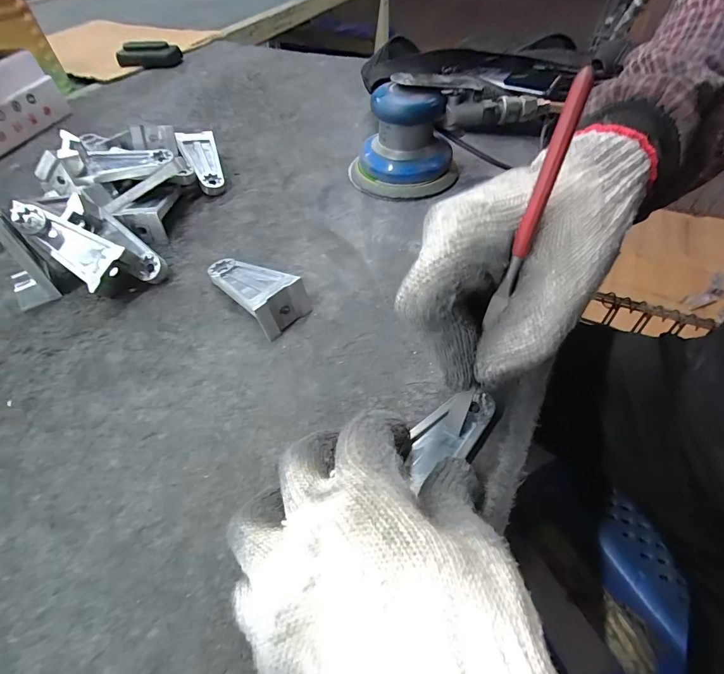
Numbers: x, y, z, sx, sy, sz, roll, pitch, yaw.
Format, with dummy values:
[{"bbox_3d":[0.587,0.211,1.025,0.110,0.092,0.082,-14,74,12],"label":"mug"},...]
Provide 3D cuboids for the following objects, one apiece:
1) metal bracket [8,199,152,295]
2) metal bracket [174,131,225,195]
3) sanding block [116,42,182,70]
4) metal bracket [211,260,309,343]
[{"bbox_3d":[-0.240,-0.075,0.324,0.107,0.035,0.047,35,57,-2],"label":"metal bracket"},{"bbox_3d":[-0.178,-0.199,0.437,0.039,0.015,0.090,-21,69,-14],"label":"metal bracket"},{"bbox_3d":[-0.380,-0.503,0.693,0.108,0.034,0.031,-8,51,-4],"label":"sanding block"},{"bbox_3d":[-0.089,-0.043,0.313,0.095,0.030,0.043,35,60,27],"label":"metal bracket"}]

